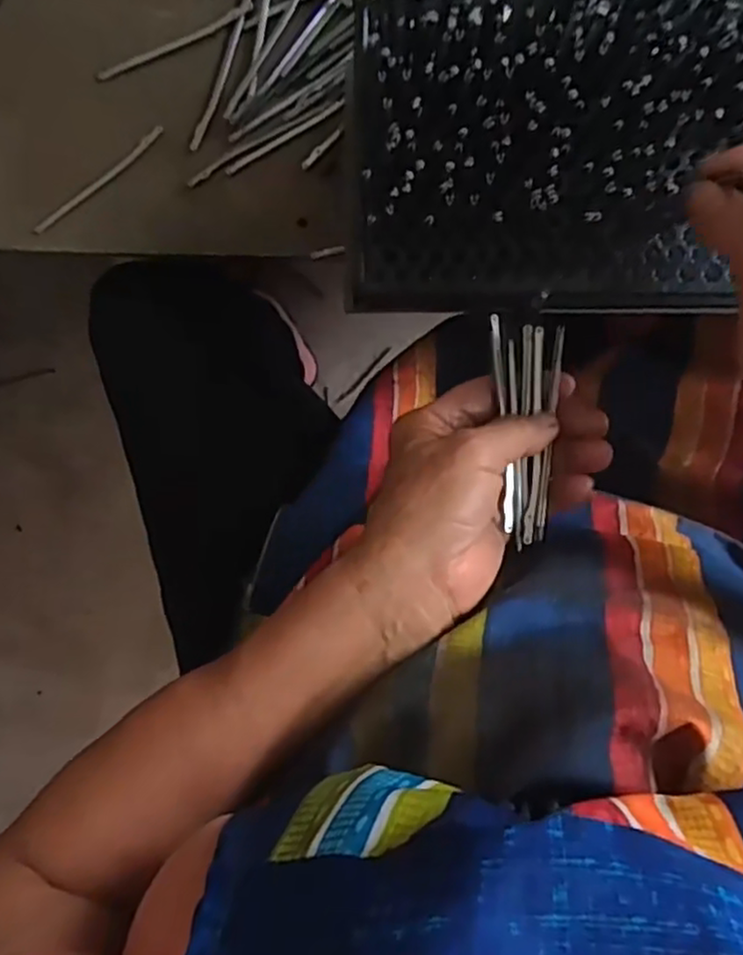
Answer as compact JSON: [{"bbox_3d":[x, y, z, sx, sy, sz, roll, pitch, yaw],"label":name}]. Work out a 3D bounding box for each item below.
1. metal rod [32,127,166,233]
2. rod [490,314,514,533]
[{"bbox_3d":[-0.177,-0.191,0.453,0.106,0.004,0.008,-35,94,9],"label":"metal rod"},{"bbox_3d":[0.066,-0.027,0.350,0.005,0.007,0.108,-5,92,6],"label":"rod"}]

